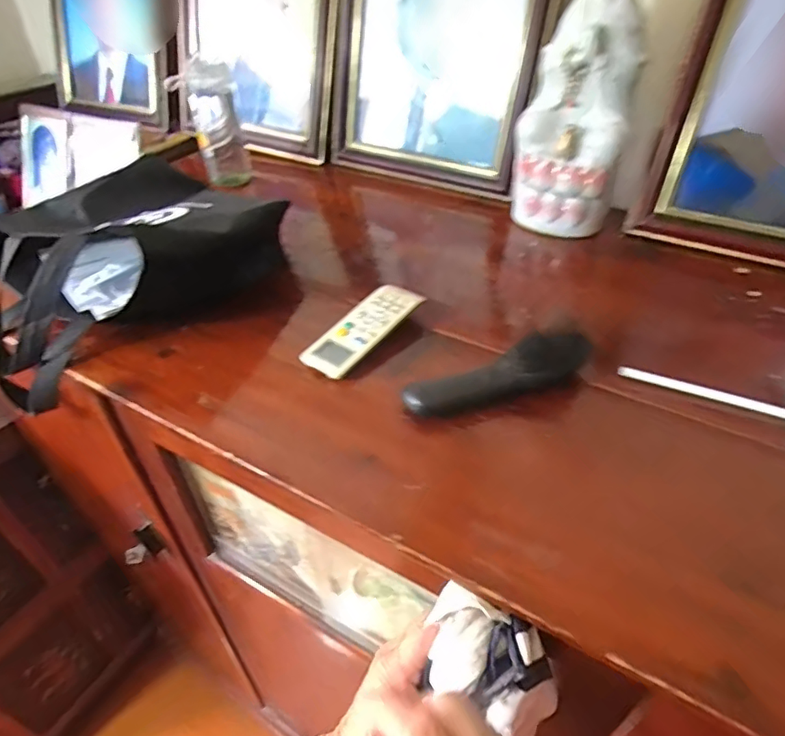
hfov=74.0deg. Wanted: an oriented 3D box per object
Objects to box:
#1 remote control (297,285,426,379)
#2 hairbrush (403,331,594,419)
[{"bbox_3d":[-0.027,-0.039,0.493,0.047,0.022,0.127,27,49,29],"label":"remote control"},{"bbox_3d":[0.091,0.006,0.428,0.159,0.043,0.031,-11,42,-10],"label":"hairbrush"}]

